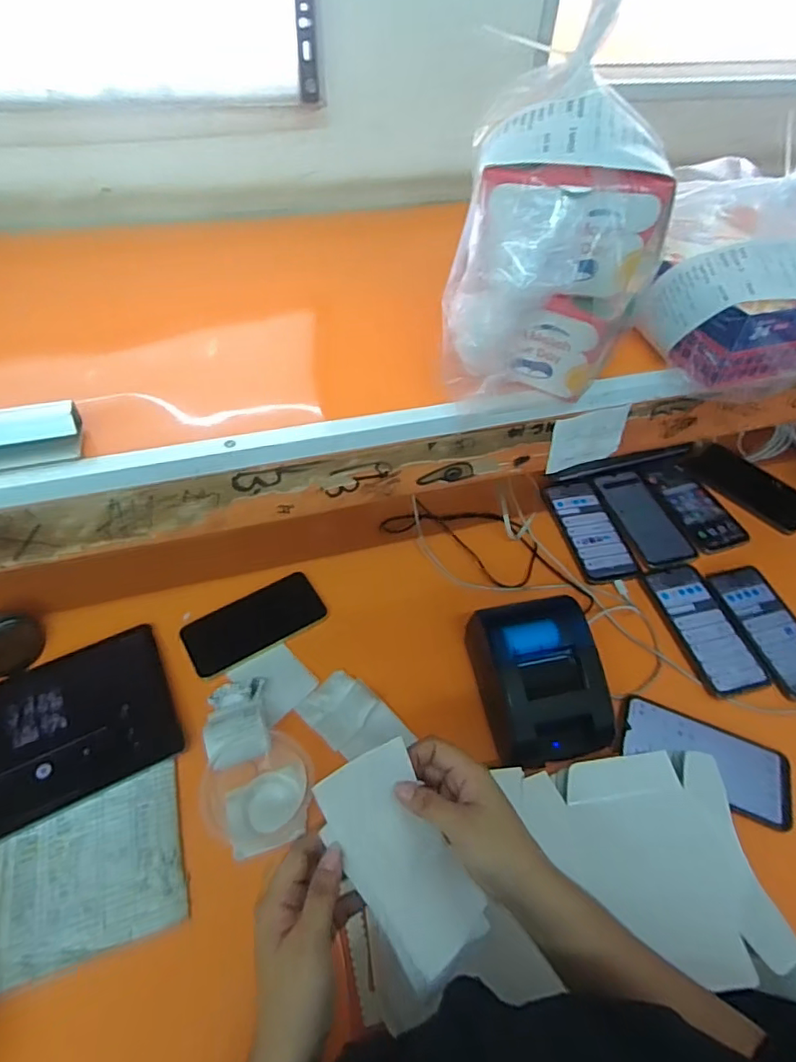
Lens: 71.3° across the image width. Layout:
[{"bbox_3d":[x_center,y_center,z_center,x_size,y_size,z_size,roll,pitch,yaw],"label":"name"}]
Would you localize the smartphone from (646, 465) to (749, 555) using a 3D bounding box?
[{"bbox_3d":[0.433,-0.036,0.812,0.085,0.016,0.163,-11,54,-12],"label":"smartphone"}]

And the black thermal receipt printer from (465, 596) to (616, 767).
[{"bbox_3d":[0.144,0.154,0.575,0.118,0.079,0.153,-10,54,-11],"label":"black thermal receipt printer"}]

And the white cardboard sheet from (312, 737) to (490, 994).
[{"bbox_3d":[0.004,0.217,0.368,0.068,0.015,0.141,-29,86,-29],"label":"white cardboard sheet"}]

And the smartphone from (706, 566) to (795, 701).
[{"bbox_3d":[0.459,0.117,0.679,0.084,0.007,0.166,-10,54,-11],"label":"smartphone"}]

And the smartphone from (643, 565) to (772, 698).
[{"bbox_3d":[0.372,0.114,0.675,0.079,0.010,0.170,-10,54,-11],"label":"smartphone"}]

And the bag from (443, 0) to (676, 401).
[{"bbox_3d":[0.096,-0.167,0.325,0.115,0.167,0.122,13,53,6],"label":"bag"}]

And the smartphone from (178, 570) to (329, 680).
[{"bbox_3d":[-0.166,0.105,0.645,0.155,0.005,0.076,-26,58,-22],"label":"smartphone"}]

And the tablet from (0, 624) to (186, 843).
[{"bbox_3d":[-0.358,0.205,0.552,0.249,0.006,0.157,-21,56,-18],"label":"tablet"}]

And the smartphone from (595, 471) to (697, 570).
[{"bbox_3d":[0.349,-0.018,0.786,0.078,0.011,0.170,-9,53,-10],"label":"smartphone"}]

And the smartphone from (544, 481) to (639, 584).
[{"bbox_3d":[0.266,-0.003,0.763,0.079,0.005,0.168,-7,53,-9],"label":"smartphone"}]

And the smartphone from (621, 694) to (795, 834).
[{"bbox_3d":[0.322,0.234,0.577,0.165,0.010,0.084,20,54,12],"label":"smartphone"}]

